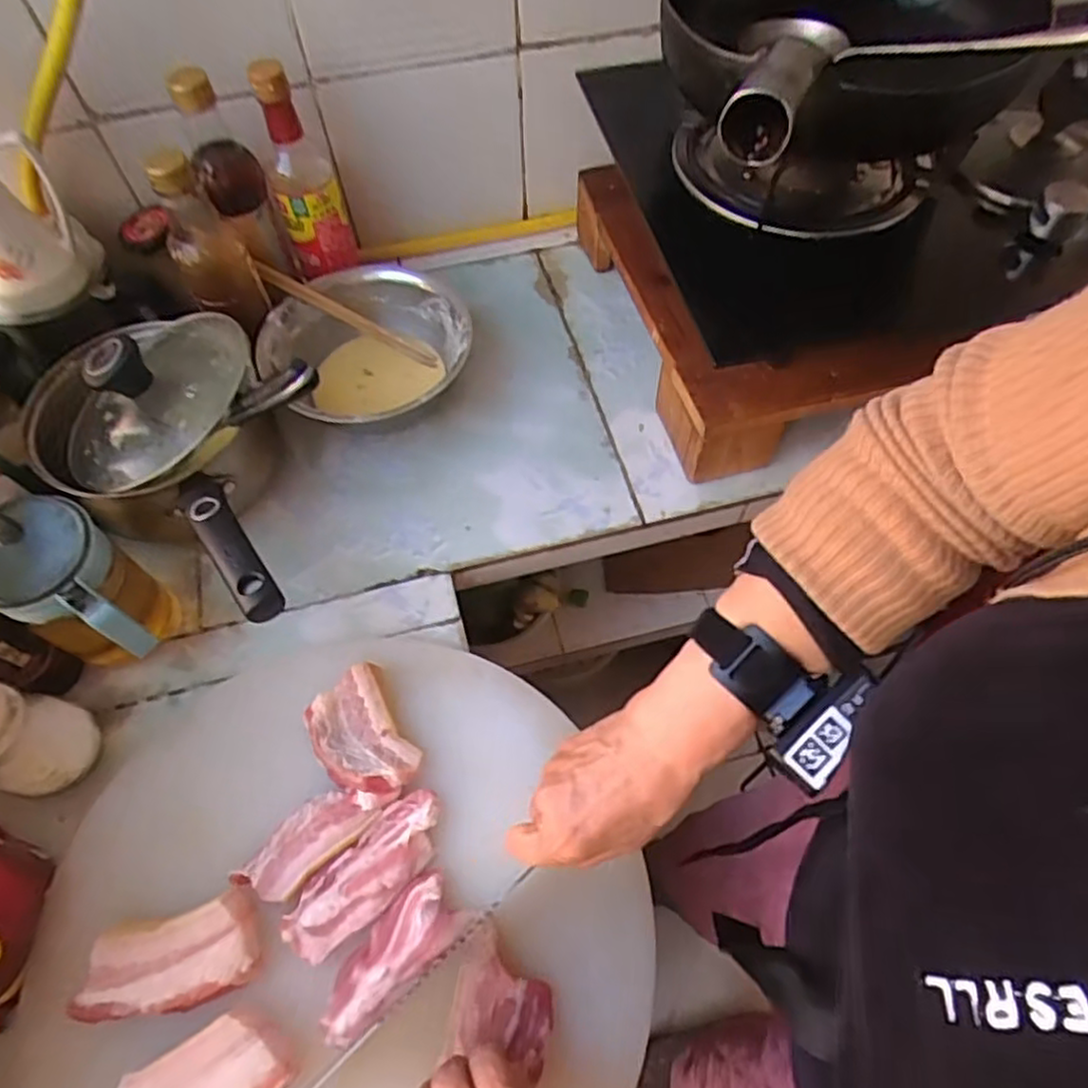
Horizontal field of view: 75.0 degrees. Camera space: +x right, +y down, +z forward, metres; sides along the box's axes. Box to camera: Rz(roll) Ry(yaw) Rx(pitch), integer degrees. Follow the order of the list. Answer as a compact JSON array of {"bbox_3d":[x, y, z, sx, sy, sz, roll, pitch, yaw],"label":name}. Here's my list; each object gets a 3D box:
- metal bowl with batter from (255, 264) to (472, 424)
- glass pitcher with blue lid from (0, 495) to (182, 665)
[{"bbox_3d":[-0.172,-0.191,0.727,0.193,0.074,0.192,-1,61,1],"label":"metal bowl with batter"},{"bbox_3d":[-0.351,0.045,0.554,0.110,0.144,0.088,25,64,15],"label":"glass pitcher with blue lid"}]

